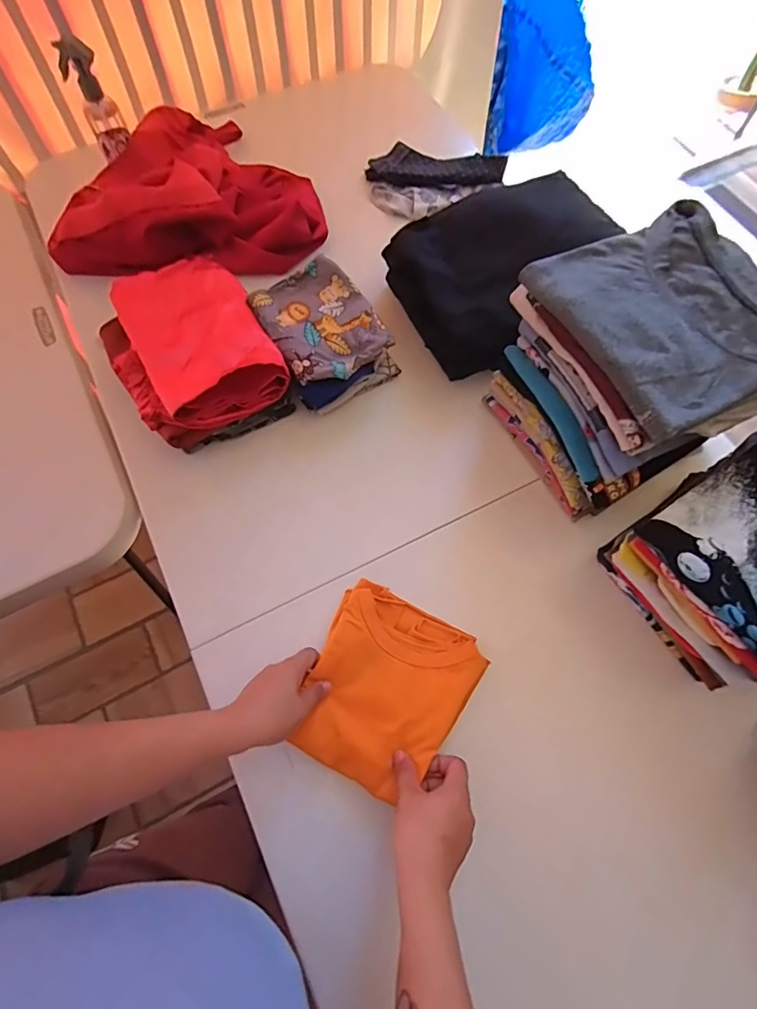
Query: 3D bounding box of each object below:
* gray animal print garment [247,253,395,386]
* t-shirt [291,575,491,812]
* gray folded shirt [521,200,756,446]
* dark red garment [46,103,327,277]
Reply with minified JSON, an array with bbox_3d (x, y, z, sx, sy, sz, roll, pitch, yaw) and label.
[{"bbox_3d":[-0.078,-0.244,0.632,0.133,0.023,0.173,-34,73,-12],"label":"gray animal print garment"},{"bbox_3d":[0.008,0.199,0.521,0.166,0.023,0.187,28,71,10],"label":"t-shirt"},{"bbox_3d":[0.280,-0.187,0.458,0.191,0.027,0.215,-25,71,-9],"label":"gray folded shirt"},{"bbox_3d":[-0.289,-0.515,0.752,0.381,0.090,0.325,-4,69,-2],"label":"dark red garment"}]

